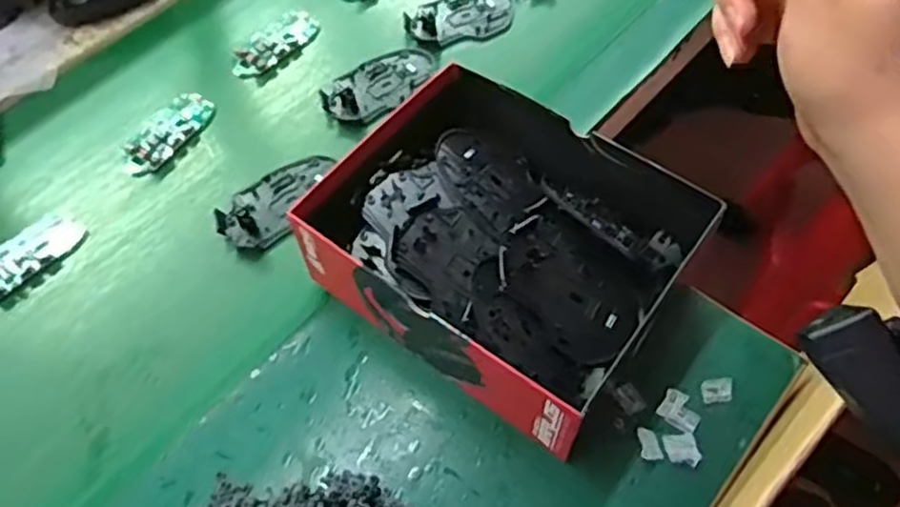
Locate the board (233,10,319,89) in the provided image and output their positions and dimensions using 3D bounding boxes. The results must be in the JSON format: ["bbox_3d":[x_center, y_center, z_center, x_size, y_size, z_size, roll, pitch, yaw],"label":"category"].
[{"bbox_3d":[-0.175,-0.211,0.709,0.052,0.008,0.102,28,63,20],"label":"board"}]

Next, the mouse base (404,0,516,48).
[{"bbox_3d":[0.013,-0.248,0.730,0.113,0.008,0.082,-15,57,-6],"label":"mouse base"}]

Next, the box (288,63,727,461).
[{"bbox_3d":[0.040,-0.009,0.517,0.242,0.090,0.209,29,63,21],"label":"box"}]

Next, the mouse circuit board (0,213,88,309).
[{"bbox_3d":[-0.353,0.005,0.582,0.057,0.009,0.098,30,63,21],"label":"mouse circuit board"}]

